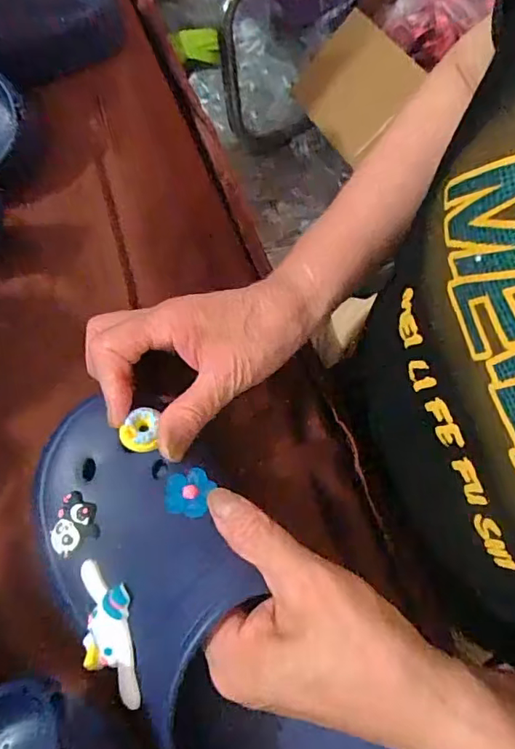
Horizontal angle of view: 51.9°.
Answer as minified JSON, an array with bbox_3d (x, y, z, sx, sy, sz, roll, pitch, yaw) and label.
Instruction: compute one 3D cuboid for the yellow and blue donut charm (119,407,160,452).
[{"bbox_3d":[-0.060,0.027,0.269,0.018,0.005,0.022,3,66,2],"label":"yellow and blue donut charm"}]

